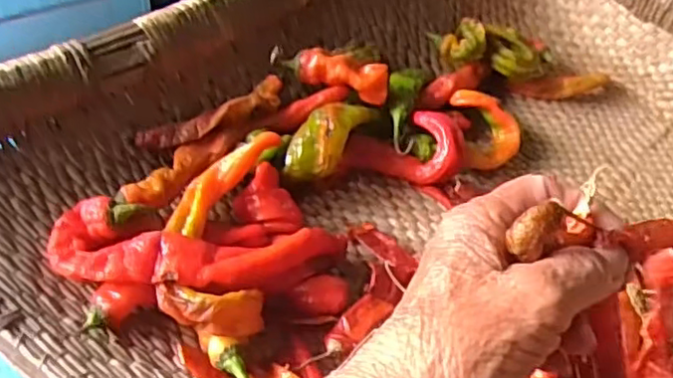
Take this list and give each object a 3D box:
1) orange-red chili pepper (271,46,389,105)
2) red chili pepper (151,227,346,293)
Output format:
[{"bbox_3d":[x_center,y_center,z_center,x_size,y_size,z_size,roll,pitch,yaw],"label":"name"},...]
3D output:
[{"bbox_3d":[-0.005,-0.090,0.501,0.090,0.024,0.019,13,47,5],"label":"orange-red chili pepper"},{"bbox_3d":[-0.047,0.042,0.401,0.122,0.021,0.035,-2,46,-29],"label":"red chili pepper"}]

